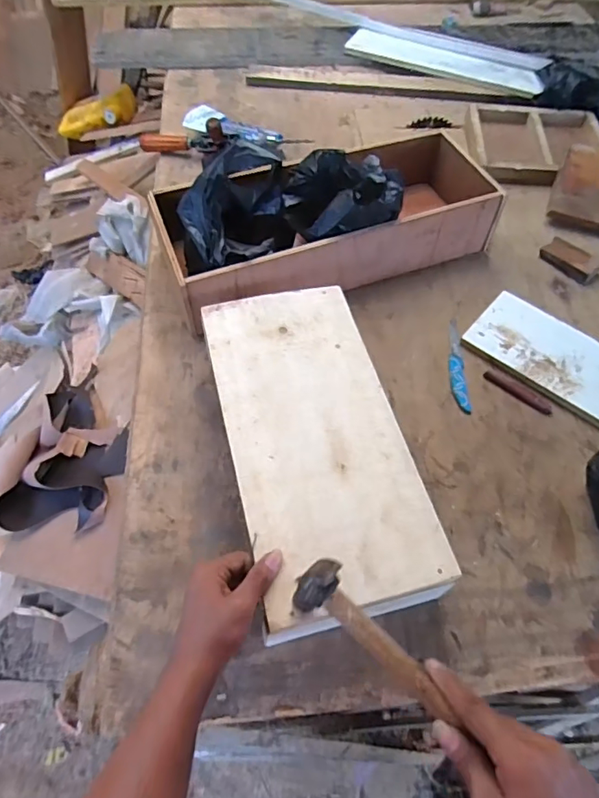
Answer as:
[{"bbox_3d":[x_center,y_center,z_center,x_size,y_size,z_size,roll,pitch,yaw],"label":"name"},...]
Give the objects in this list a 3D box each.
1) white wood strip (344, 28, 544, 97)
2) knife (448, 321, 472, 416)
[{"bbox_3d":[0.355,-0.836,1.256,0.475,0.020,0.107,20,67,9],"label":"white wood strip"},{"bbox_3d":[0.242,-0.059,0.782,0.025,0.012,0.177,2,54,2],"label":"knife"}]

